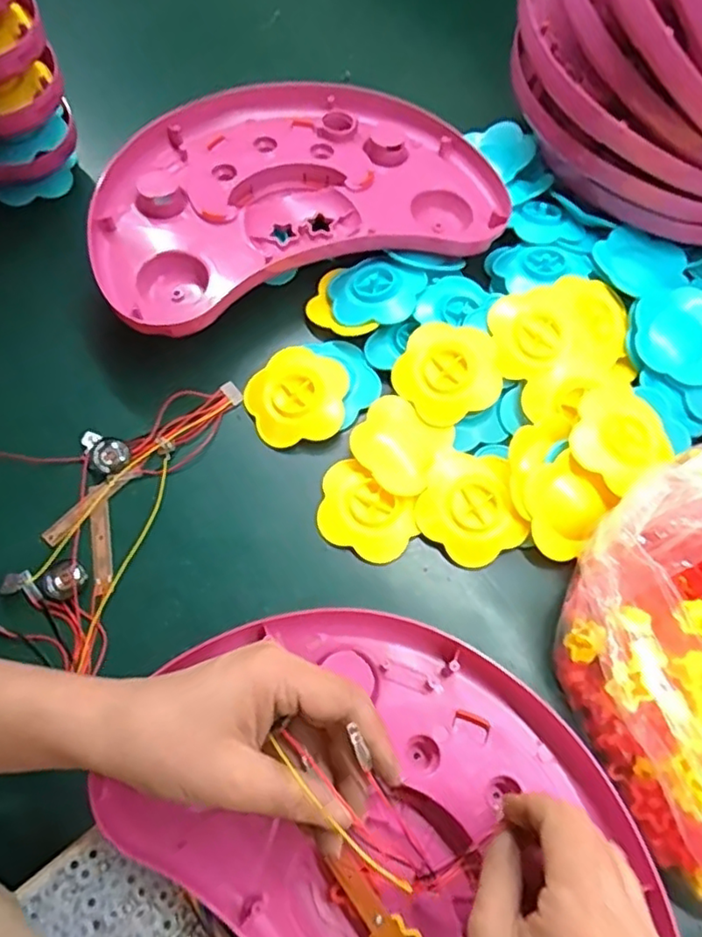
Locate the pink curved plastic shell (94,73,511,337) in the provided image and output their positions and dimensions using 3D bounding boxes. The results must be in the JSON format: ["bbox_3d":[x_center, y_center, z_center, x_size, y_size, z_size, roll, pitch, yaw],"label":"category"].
[{"bbox_3d":[-0.049,-0.242,0.527,0.349,0.039,0.231,-20,69,-13],"label":"pink curved plastic shell"}]

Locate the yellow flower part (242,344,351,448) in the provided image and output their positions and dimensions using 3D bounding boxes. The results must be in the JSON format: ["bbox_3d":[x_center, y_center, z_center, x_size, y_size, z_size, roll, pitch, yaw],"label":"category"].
[{"bbox_3d":[-0.041,-0.057,0.474,0.078,0.021,0.075,-6,66,-7],"label":"yellow flower part"}]

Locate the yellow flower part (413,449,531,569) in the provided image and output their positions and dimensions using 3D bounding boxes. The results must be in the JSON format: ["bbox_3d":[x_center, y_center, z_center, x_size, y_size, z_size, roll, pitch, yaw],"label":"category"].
[{"bbox_3d":[0.088,0.028,0.441,0.076,0.021,0.072,2,66,-3],"label":"yellow flower part"}]

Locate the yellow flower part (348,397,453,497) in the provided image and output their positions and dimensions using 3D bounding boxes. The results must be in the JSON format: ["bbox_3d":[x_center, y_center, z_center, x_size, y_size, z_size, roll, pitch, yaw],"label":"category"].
[{"bbox_3d":[0.034,-0.015,0.456,0.065,0.011,0.067,32,68,10],"label":"yellow flower part"}]

